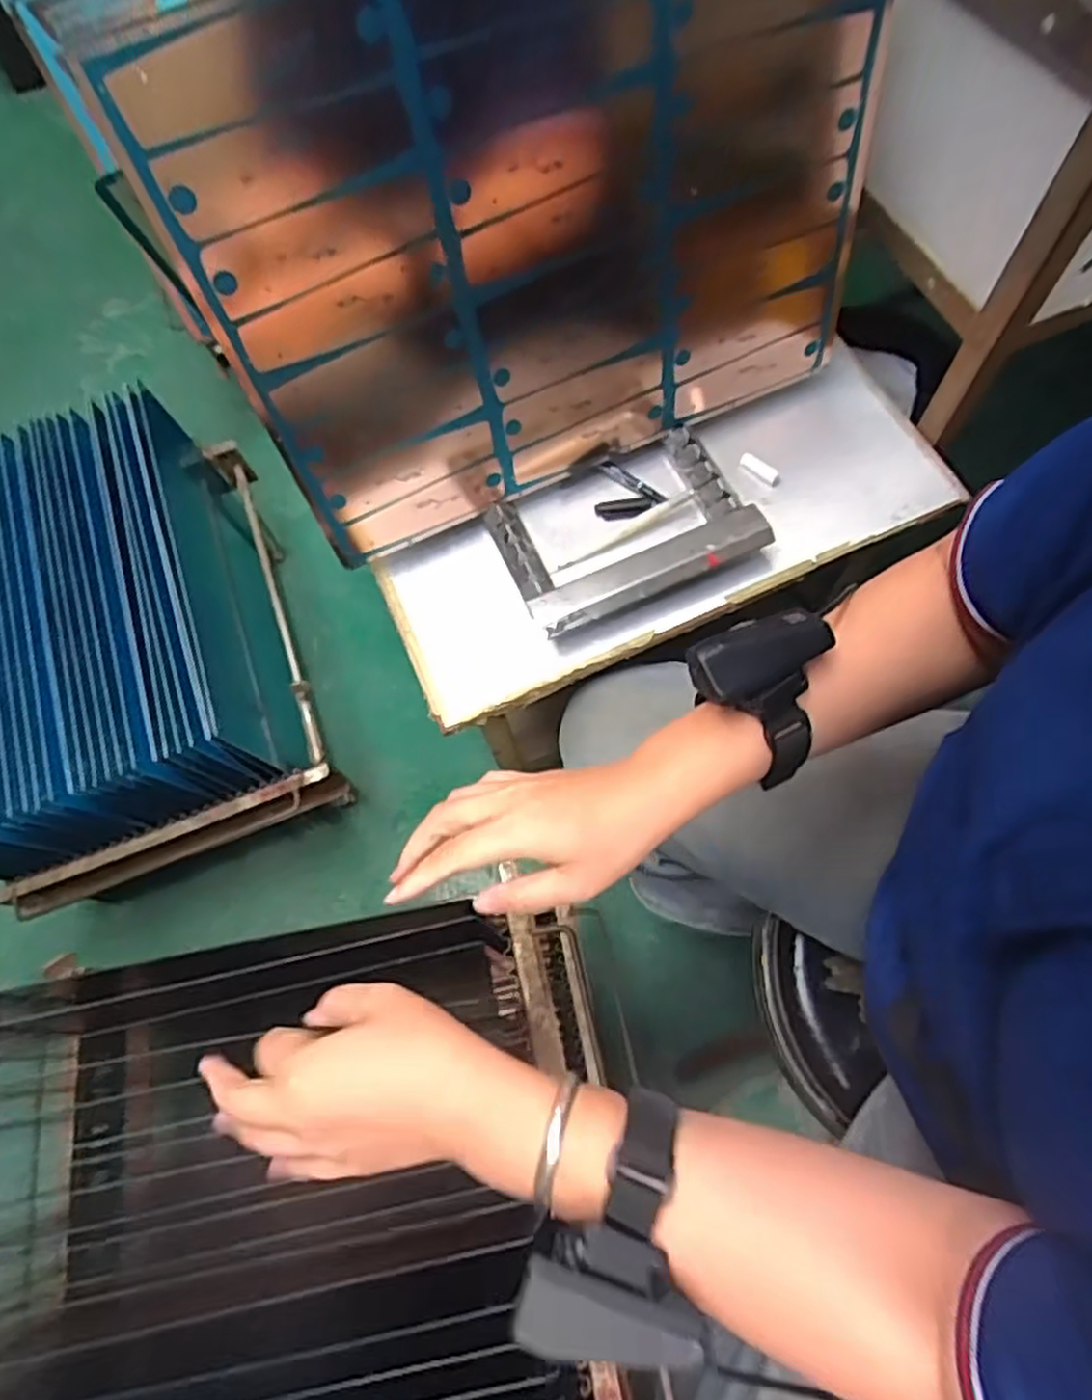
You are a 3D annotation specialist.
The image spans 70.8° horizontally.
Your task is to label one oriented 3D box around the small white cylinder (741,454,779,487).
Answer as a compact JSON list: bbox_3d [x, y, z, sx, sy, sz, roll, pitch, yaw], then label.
[{"bbox_3d":[0.181,-0.195,0.648,0.038,0.007,0.013,39,75,15],"label":"small white cylinder"}]

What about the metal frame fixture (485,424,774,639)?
[{"bbox_3d":[0.064,-0.139,0.618,0.193,0.024,0.131,-23,68,-5],"label":"metal frame fixture"}]

